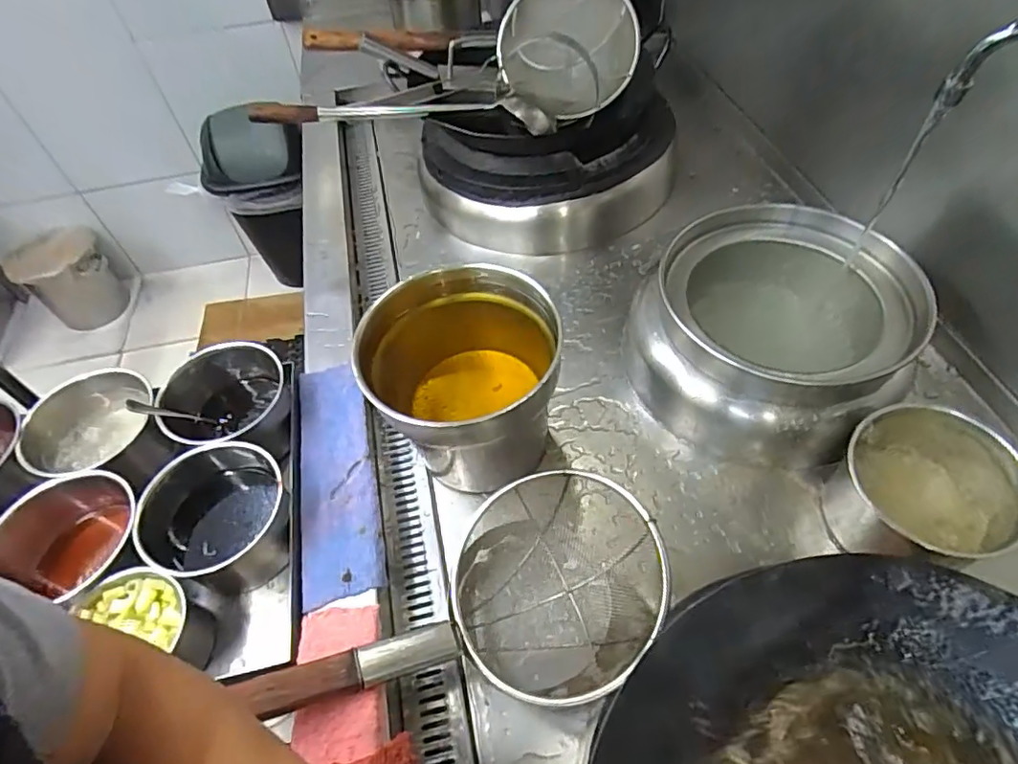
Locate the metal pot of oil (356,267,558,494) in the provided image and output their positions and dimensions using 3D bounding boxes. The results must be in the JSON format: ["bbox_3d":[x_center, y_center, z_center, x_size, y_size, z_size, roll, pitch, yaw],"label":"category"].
[{"bbox_3d":[-0.049,0.017,0.727,0.222,0.226,0.230,-2,52,3],"label":"metal pot of oil"}]

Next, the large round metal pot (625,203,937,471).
[{"bbox_3d":[0.350,-0.084,0.792,0.334,0.181,0.349,-2,52,3],"label":"large round metal pot"}]

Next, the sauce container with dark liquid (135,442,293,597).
[{"bbox_3d":[-0.332,0.161,0.666,0.157,0.100,0.153,-34,57,-20],"label":"sauce container with dark liquid"}]

